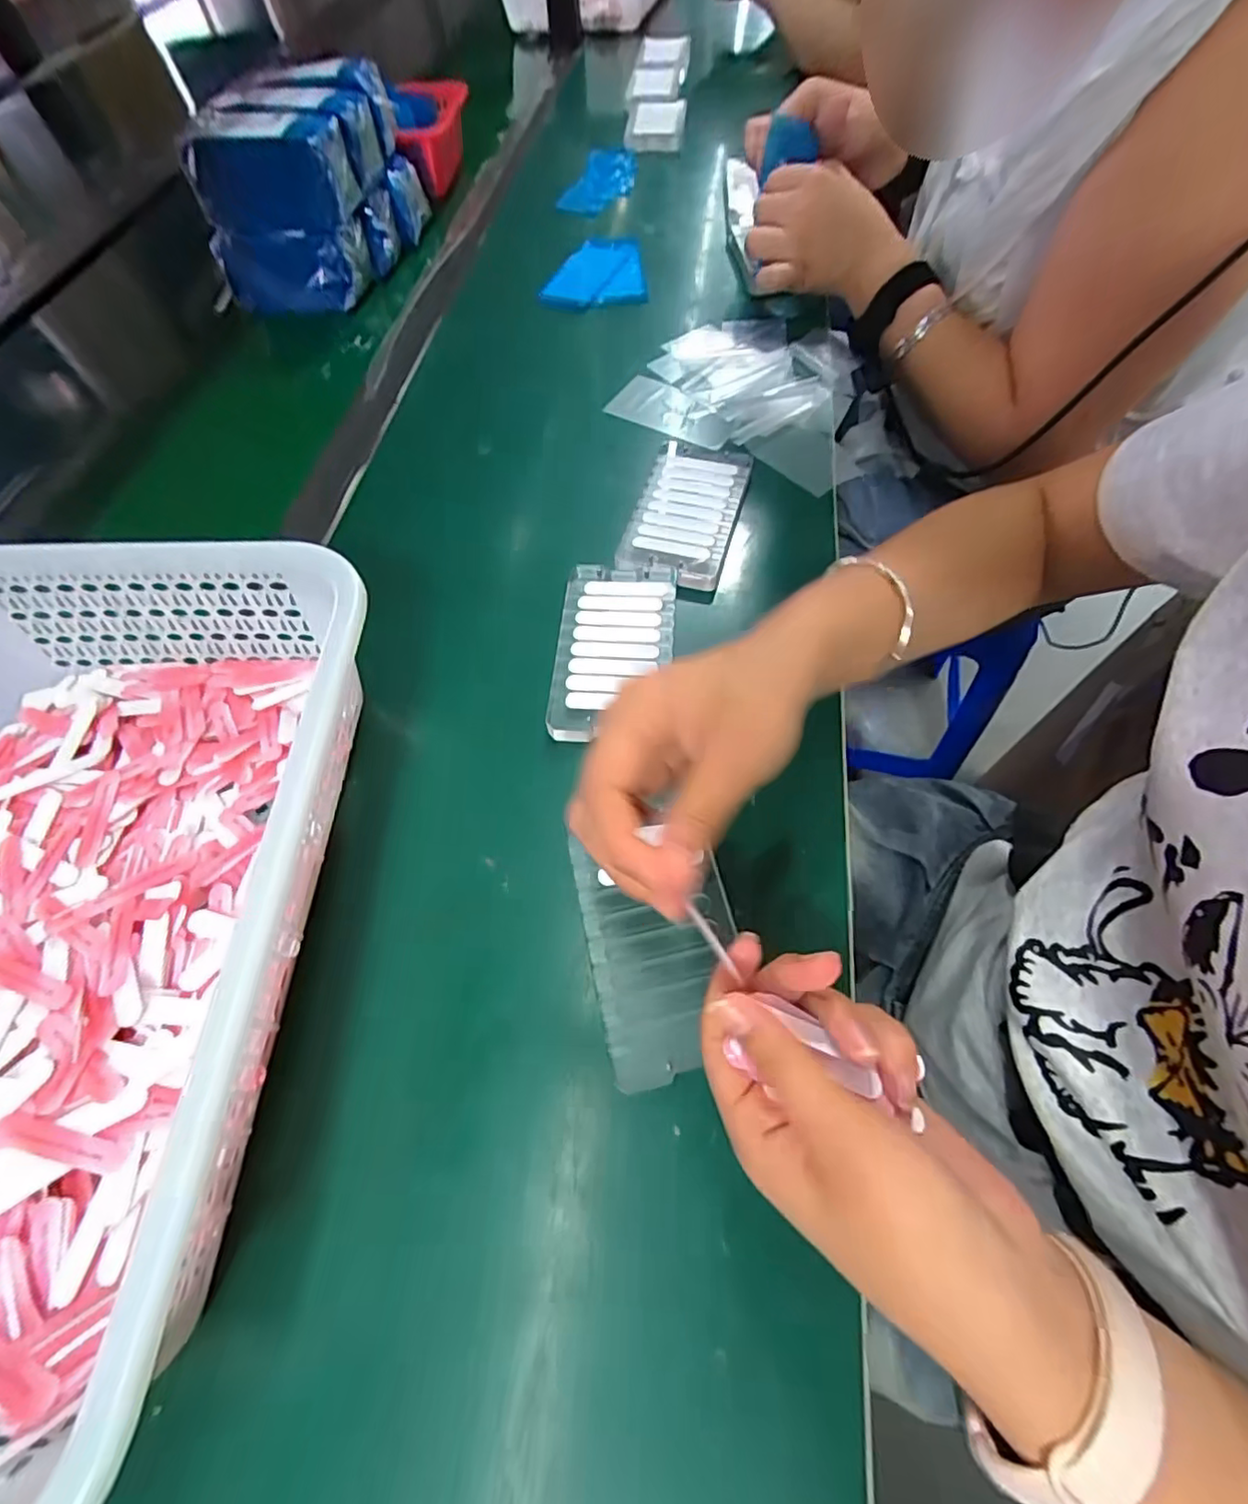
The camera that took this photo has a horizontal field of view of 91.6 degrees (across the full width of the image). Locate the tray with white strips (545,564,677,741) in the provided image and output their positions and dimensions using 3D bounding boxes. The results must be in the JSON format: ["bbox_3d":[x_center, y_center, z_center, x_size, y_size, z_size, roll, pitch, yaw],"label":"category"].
[{"bbox_3d":[-0.006,-0.062,0.360,0.068,0.007,0.122,3,62,5],"label":"tray with white strips"}]

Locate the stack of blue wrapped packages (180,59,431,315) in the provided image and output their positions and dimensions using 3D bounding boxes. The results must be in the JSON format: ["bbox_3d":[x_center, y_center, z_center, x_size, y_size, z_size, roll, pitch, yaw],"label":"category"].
[{"bbox_3d":[-0.294,-0.536,0.576,0.130,0.120,0.191,10,62,8],"label":"stack of blue wrapped packages"}]

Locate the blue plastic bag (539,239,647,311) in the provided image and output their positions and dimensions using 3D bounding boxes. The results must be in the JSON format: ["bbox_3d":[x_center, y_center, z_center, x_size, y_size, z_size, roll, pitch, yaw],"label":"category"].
[{"bbox_3d":[-0.030,-0.463,0.583,0.098,0.013,0.102,-5,62,1],"label":"blue plastic bag"}]

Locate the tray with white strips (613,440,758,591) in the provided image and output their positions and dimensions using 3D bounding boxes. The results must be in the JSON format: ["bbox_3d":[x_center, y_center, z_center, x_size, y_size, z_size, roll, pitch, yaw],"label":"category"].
[{"bbox_3d":[0.045,-0.170,0.417,0.068,0.010,0.132,14,64,11],"label":"tray with white strips"}]

